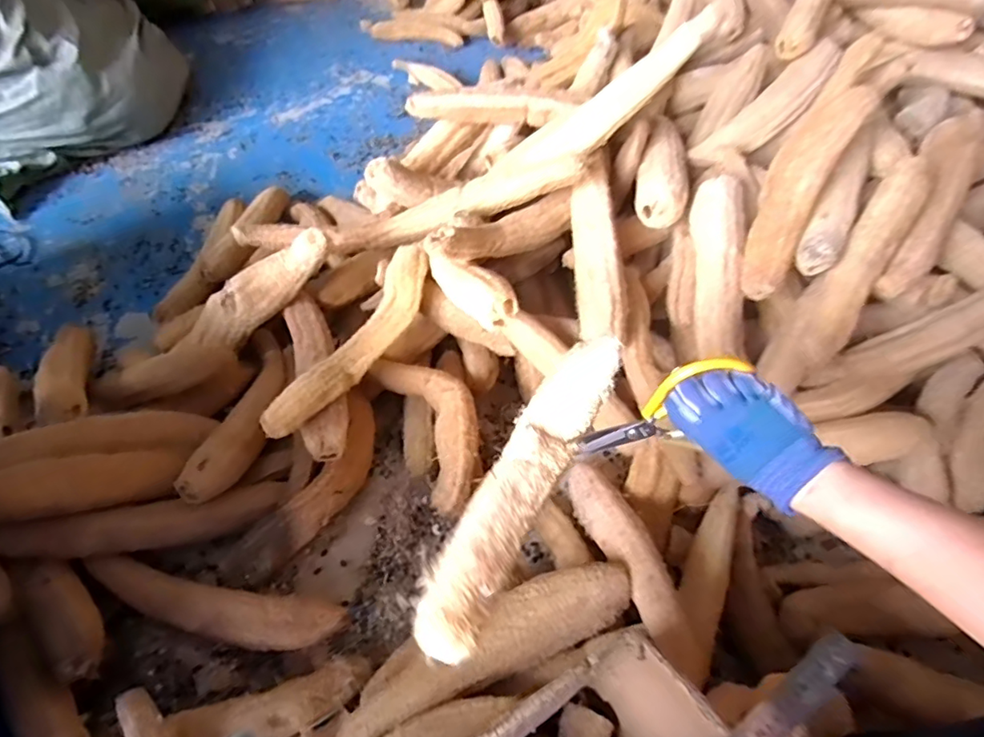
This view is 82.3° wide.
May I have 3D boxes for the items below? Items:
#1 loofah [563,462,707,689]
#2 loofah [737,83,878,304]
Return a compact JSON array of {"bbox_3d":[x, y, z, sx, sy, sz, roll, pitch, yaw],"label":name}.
[{"bbox_3d":[0.180,0.244,0.764,0.066,0.075,0.361,-8,27,-11],"label":"loofah"},{"bbox_3d":[0.480,-0.277,0.884,0.099,0.092,0.399,25,74,18],"label":"loofah"}]

